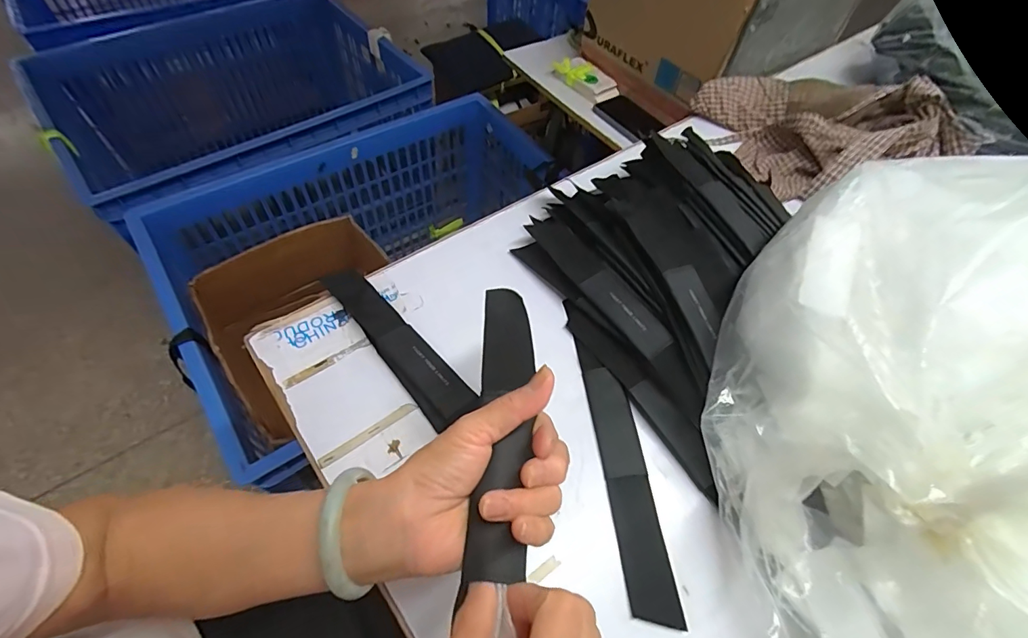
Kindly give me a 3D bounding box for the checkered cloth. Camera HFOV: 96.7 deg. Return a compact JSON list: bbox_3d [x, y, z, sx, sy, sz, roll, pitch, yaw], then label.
[{"bbox_3d":[0.427,-0.281,0.641,0.273,0.059,0.237,-17,65,12],"label":"checkered cloth"}]

